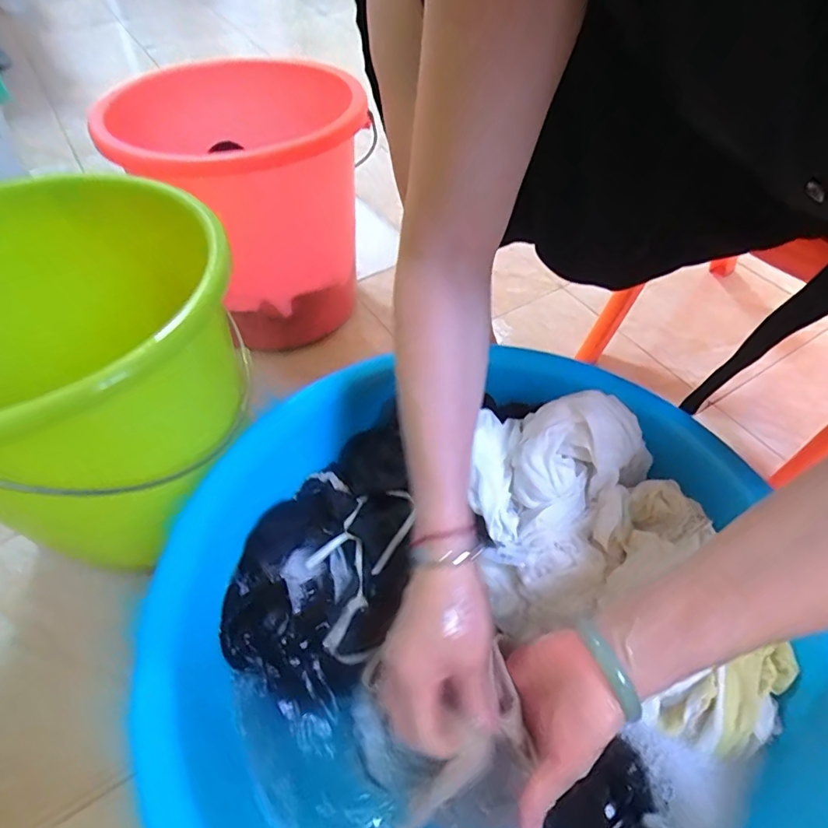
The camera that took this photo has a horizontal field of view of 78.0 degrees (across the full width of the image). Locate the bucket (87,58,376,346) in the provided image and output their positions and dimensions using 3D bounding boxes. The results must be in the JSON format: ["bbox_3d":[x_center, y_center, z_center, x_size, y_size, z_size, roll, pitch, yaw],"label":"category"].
[{"bbox_3d":[-0.226,-0.281,0.693,0.273,0.304,0.303,-26,56,-20],"label":"bucket"}]

